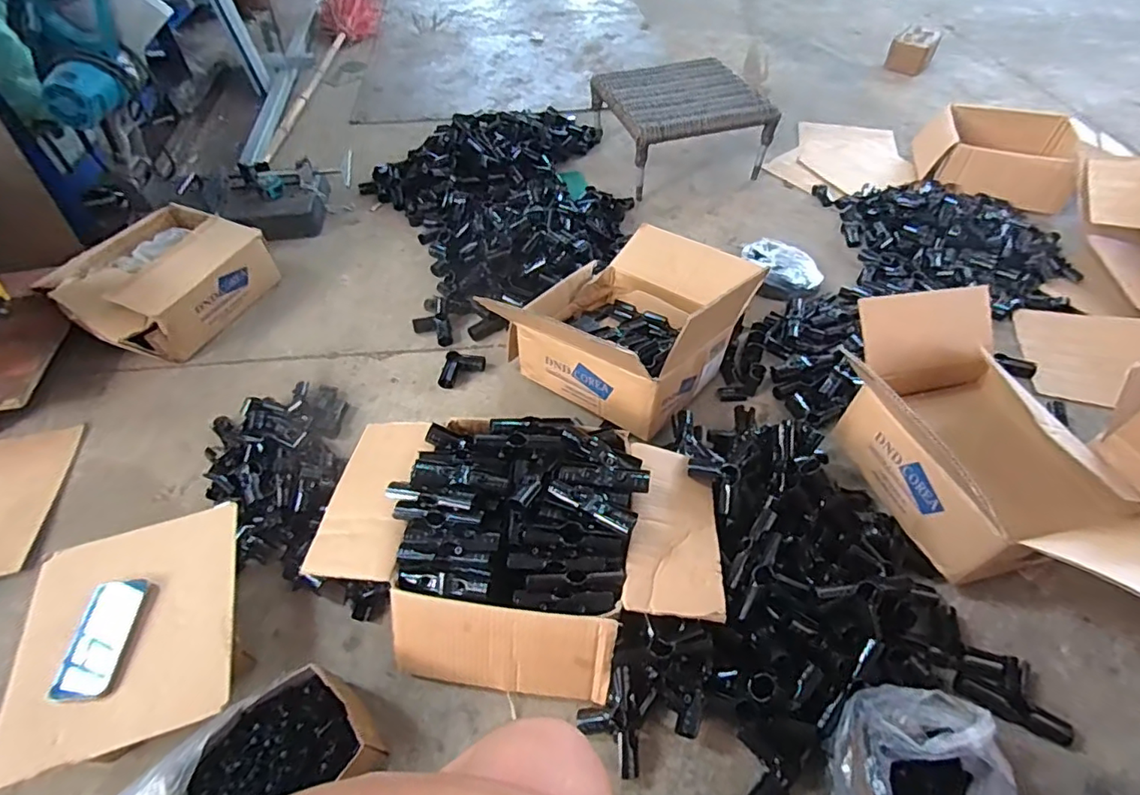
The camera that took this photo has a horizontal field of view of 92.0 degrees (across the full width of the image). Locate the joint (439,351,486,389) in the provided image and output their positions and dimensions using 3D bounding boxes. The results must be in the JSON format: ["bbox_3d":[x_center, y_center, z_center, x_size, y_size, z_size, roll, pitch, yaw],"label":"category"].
[{"bbox_3d":[-0.226,-0.052,1.132,0.084,0.036,0.077,8,51,7],"label":"joint"}]

